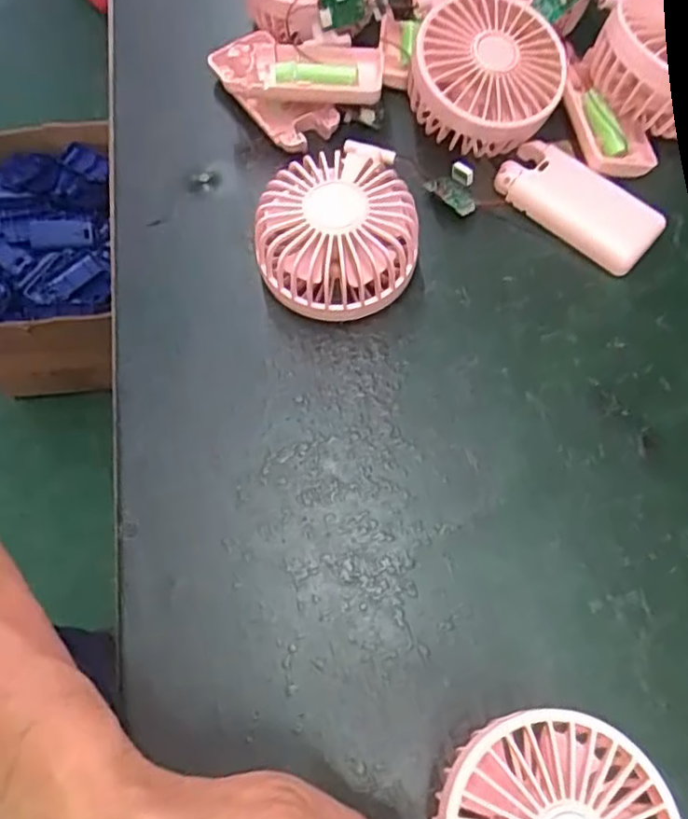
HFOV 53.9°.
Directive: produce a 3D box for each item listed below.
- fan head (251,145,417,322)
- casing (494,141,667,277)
[{"bbox_3d":[-0.005,-0.096,0.367,0.084,0.051,0.086,-1,67,1],"label":"fan head"},{"bbox_3d":[0.132,-0.116,0.385,0.092,0.017,0.045,37,73,16],"label":"casing"}]

